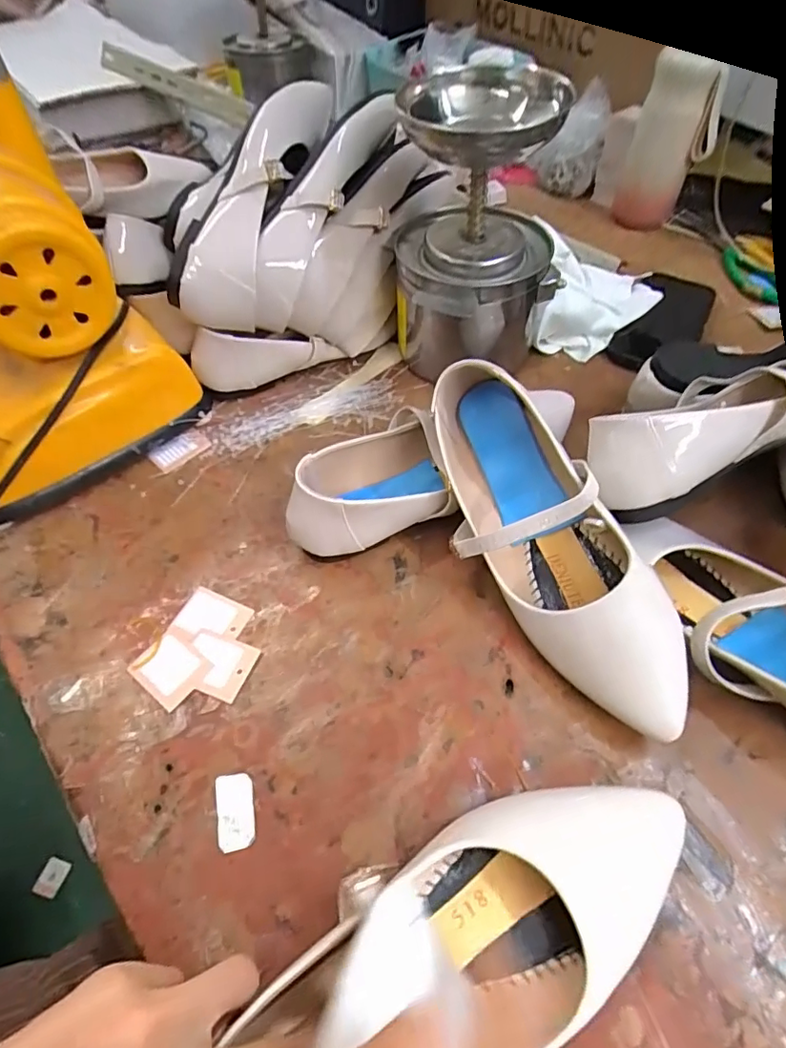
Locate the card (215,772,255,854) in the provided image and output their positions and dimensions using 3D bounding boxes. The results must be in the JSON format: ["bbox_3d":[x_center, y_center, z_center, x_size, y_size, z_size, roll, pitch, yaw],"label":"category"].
[{"bbox_3d":[-0.091,0.165,0.309,0.021,0.004,0.039,-9,57,-10],"label":"card"}]

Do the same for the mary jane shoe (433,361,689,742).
[{"bbox_3d":[0.099,0.010,0.354,0.095,0.062,0.262,-32,72,14],"label":"mary jane shoe"}]

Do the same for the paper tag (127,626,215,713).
[{"bbox_3d":[-0.149,0.096,0.360,0.047,0.004,0.039,32,61,22],"label":"paper tag"}]

